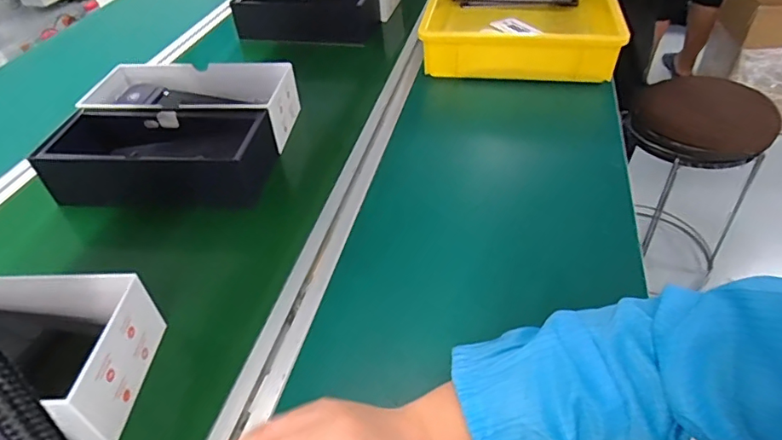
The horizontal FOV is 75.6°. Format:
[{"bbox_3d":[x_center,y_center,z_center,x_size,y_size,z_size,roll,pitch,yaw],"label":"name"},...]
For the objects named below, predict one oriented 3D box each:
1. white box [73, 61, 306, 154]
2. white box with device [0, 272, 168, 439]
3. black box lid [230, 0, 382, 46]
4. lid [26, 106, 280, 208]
[{"bbox_3d":[-0.286,-0.161,0.703,0.291,0.065,0.124,1,43,5],"label":"white box"},{"bbox_3d":[-0.340,0.113,0.419,0.273,0.069,0.134,0,43,4],"label":"white box with device"},{"bbox_3d":[-0.158,-0.398,0.956,0.252,0.067,0.115,9,44,13],"label":"black box lid"},{"bbox_3d":[-0.290,-0.080,0.620,0.268,0.063,0.117,1,43,5],"label":"lid"}]

